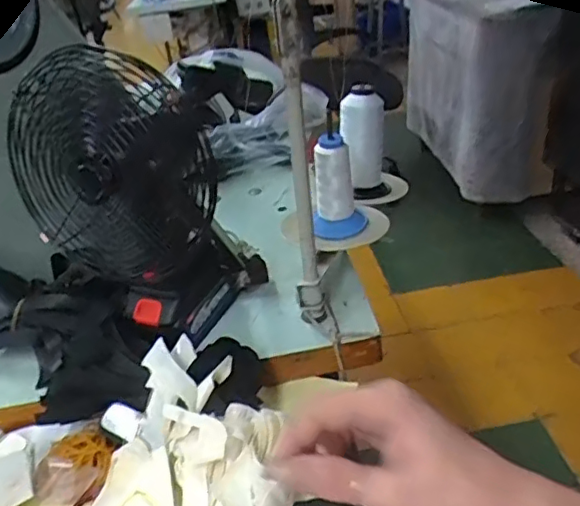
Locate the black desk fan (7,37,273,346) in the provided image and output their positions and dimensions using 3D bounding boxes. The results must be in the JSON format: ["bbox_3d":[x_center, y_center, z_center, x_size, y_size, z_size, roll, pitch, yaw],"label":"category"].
[{"bbox_3d":[-0.150,-0.064,0.624,0.160,0.294,0.173,6,33,22],"label":"black desk fan"}]

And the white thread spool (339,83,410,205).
[{"bbox_3d":[0.114,-0.145,0.809,0.081,0.146,0.075,-5,31,5],"label":"white thread spool"}]

